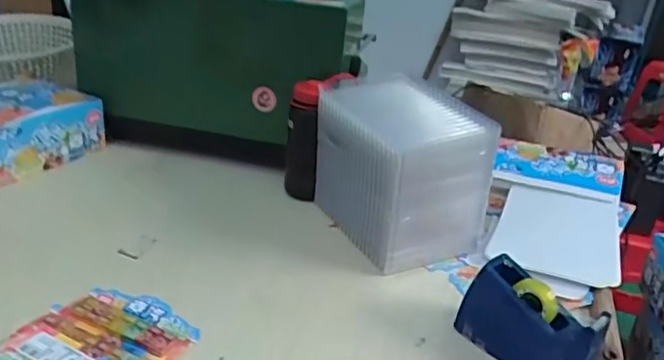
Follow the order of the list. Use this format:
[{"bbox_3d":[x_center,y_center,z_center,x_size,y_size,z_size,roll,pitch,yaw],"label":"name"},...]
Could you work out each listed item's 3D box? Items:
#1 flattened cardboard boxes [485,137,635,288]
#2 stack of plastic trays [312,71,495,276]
[{"bbox_3d":[0.338,0.040,0.889,0.194,0.199,0.049,10,-17,10],"label":"flattened cardboard boxes"},{"bbox_3d":[0.087,-0.015,0.802,0.154,0.199,0.205,-8,29,-29],"label":"stack of plastic trays"}]

